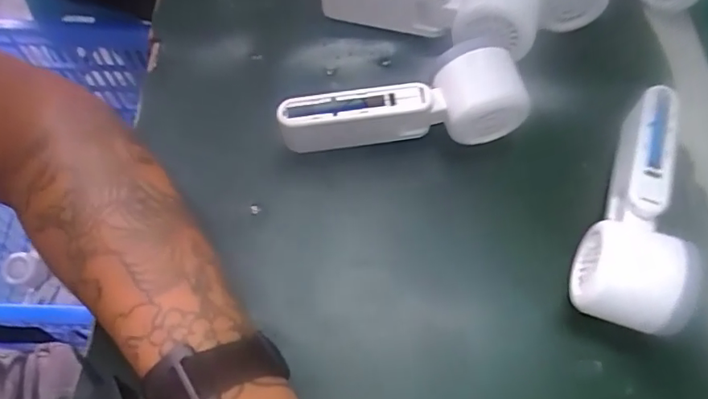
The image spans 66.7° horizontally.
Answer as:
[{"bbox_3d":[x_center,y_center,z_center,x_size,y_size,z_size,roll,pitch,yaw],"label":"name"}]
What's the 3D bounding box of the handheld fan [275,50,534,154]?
[{"bbox_3d":[0.032,-0.067,0.363,0.163,0.057,0.045,-1,64,-3],"label":"handheld fan"}]

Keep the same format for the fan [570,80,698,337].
[{"bbox_3d":[0.184,0.002,0.342,0.063,0.043,0.159,17,65,6],"label":"fan"}]

